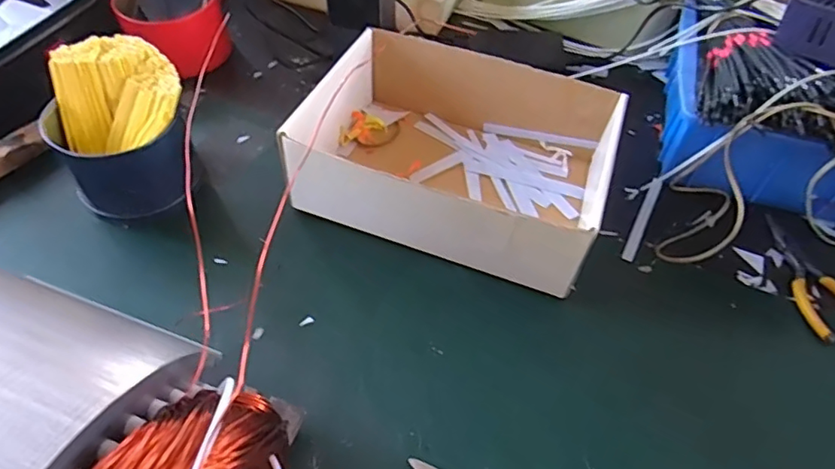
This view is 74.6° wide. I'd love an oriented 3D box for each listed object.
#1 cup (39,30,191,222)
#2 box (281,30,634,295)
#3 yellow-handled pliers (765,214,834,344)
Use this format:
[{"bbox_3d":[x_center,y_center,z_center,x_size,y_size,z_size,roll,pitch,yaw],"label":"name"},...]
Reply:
[{"bbox_3d":[-0.235,-0.080,0.441,0.101,0.101,0.109,1,53,-2],"label":"cup"},{"bbox_3d":[0.036,-0.078,0.466,0.235,0.080,0.192,18,55,10],"label":"box"},{"bbox_3d":[0.314,0.030,0.443,0.044,0.009,0.117,-6,54,-7],"label":"yellow-handled pliers"}]

